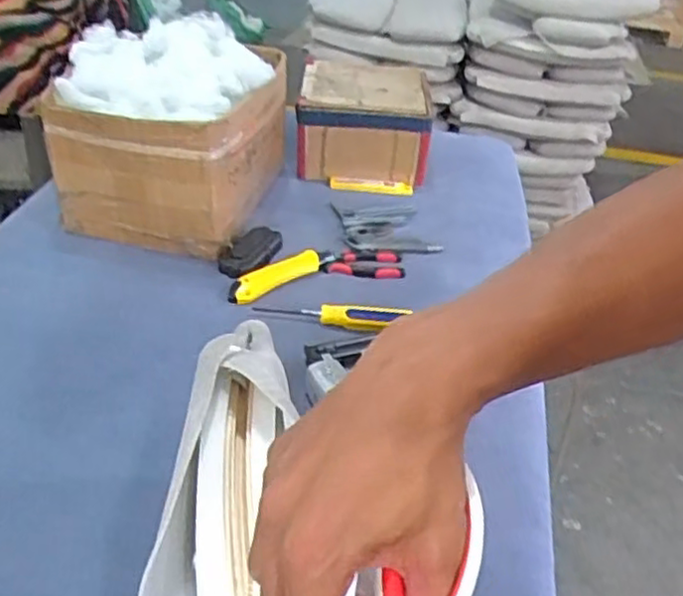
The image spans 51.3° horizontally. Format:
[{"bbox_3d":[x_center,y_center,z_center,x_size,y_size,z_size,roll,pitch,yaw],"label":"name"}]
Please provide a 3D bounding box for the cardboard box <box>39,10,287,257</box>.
[{"bbox_3d":[-0.241,-0.237,1.040,0.280,0.249,0.302,15,37,15],"label":"cardboard box"}]

